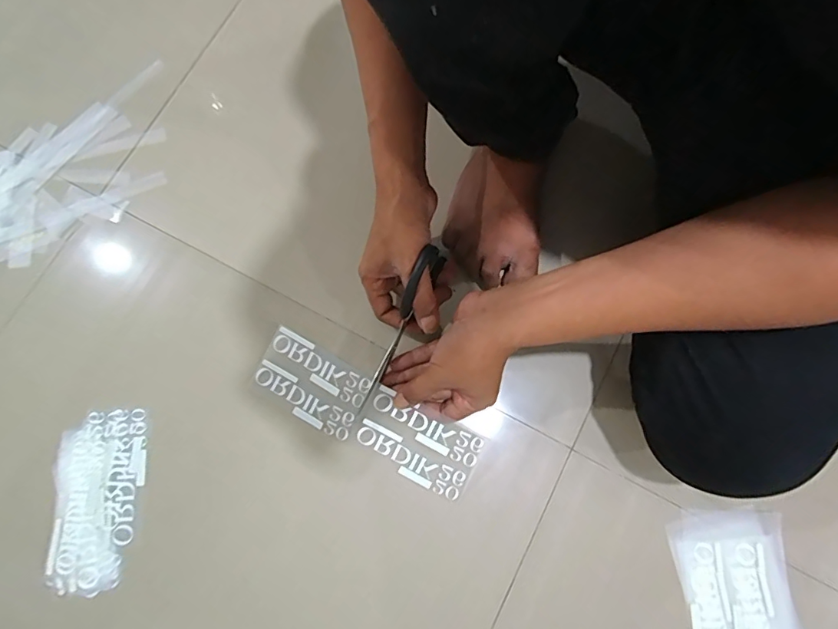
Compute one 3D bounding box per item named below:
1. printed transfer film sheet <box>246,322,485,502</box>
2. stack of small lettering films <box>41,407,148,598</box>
[{"bbox_3d":[-0.061,0.100,0.479,0.249,0.011,0.077,28,95,8],"label":"printed transfer film sheet"},{"bbox_3d":[-0.321,0.183,0.467,0.085,0.011,0.169,-3,77,-1],"label":"stack of small lettering films"}]

